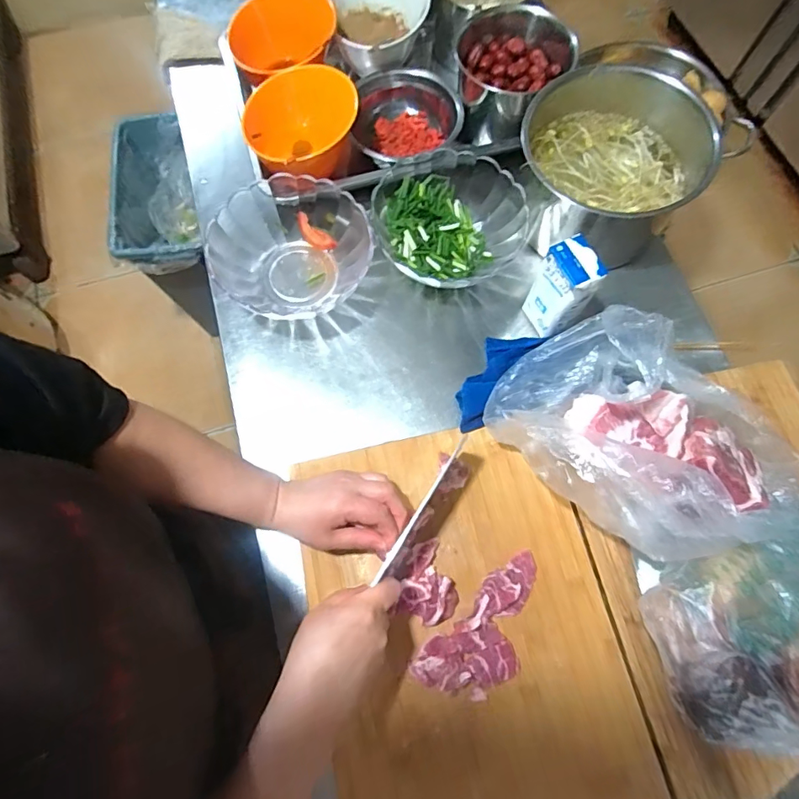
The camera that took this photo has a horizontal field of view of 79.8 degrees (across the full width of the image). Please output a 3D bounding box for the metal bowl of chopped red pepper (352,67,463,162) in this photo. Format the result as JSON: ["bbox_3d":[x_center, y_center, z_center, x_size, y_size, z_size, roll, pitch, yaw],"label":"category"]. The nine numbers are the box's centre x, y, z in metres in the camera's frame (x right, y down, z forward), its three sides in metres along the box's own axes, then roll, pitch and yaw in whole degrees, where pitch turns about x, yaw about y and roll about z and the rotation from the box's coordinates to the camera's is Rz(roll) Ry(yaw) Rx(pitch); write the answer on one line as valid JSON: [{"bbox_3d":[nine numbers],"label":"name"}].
[{"bbox_3d":[0.010,-0.379,0.676,0.142,0.078,0.155,0,72,0],"label":"metal bowl of chopped red pepper"}]

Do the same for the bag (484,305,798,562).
[{"bbox_3d":[0.243,0.038,0.474,0.285,0.098,0.186,34,75,10],"label":"bag"}]

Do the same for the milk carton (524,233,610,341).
[{"bbox_3d":[0.186,-0.121,0.550,0.043,0.128,0.067,-28,75,-9],"label":"milk carton"}]

